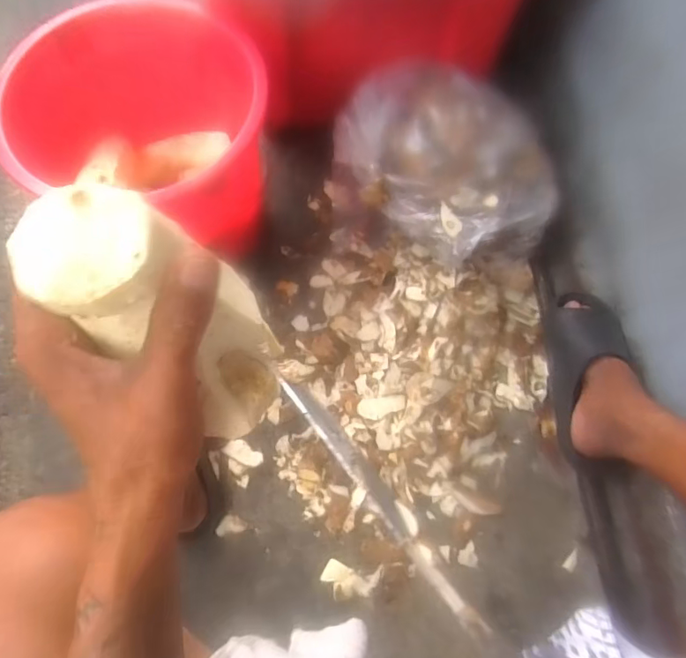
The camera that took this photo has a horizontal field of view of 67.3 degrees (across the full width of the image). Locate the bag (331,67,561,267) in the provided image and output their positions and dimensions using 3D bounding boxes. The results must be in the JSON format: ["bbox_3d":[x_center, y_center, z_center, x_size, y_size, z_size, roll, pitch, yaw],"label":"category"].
[{"bbox_3d":[0.143,-0.218,0.763,0.330,0.194,0.194,34,75,11],"label":"bag"}]

